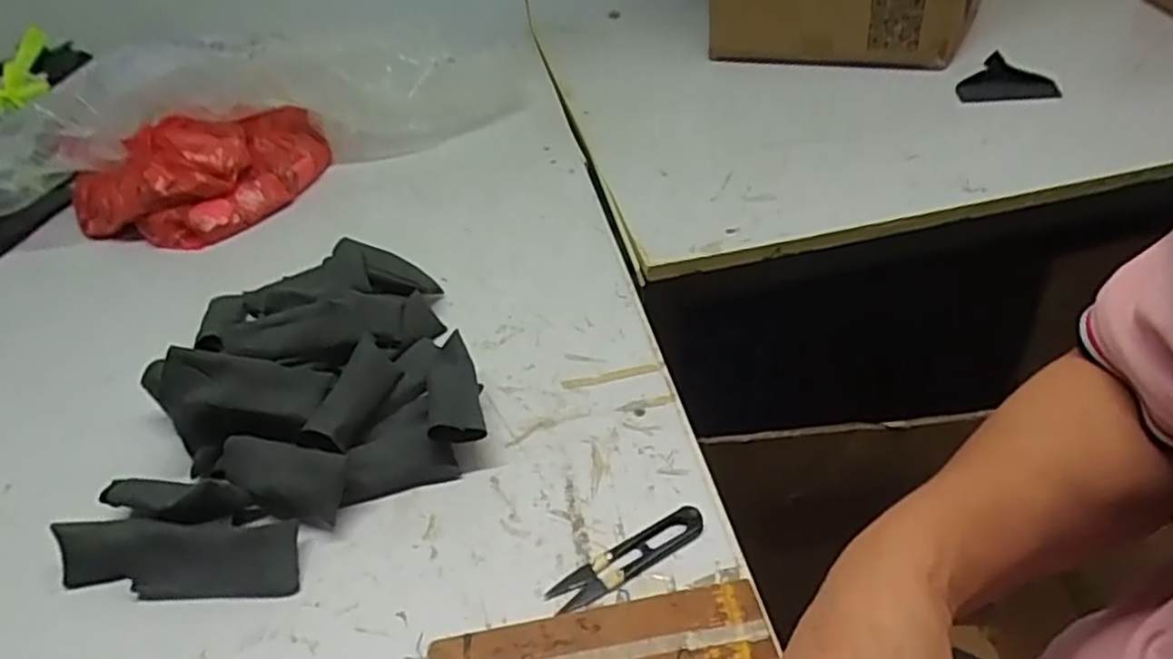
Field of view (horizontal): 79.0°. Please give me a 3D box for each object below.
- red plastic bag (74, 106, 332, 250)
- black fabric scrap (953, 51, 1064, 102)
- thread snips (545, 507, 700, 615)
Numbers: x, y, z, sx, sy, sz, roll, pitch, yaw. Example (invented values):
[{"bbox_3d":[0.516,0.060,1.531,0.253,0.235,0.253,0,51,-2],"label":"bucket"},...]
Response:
[{"bbox_3d":[-0.484,-0.203,0.885,0.259,0.088,0.227,5,39,17],"label":"red plastic bag"},{"bbox_3d":[0.491,-0.291,0.829,0.100,0.041,0.059,9,40,21],"label":"black fabric scrap"},{"bbox_3d":[0.025,0.133,0.417,0.100,0.005,0.021,-23,39,-19],"label":"thread snips"}]

